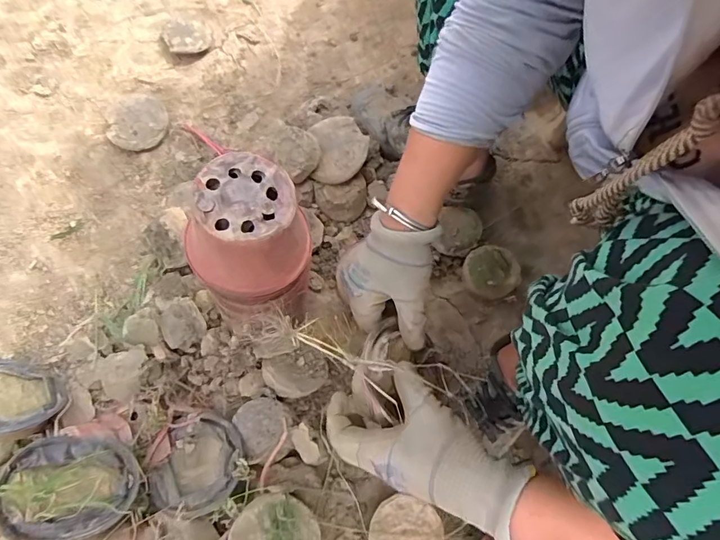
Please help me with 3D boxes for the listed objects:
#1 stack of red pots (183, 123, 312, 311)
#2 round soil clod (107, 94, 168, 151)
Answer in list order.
[{"bbox_3d":[-0.082,-0.028,0.333,0.079,0.093,0.085,3,69,-2],"label":"stack of red pots"},{"bbox_3d":[-0.314,-0.210,0.636,0.076,0.026,0.081,-3,67,-5],"label":"round soil clod"}]

